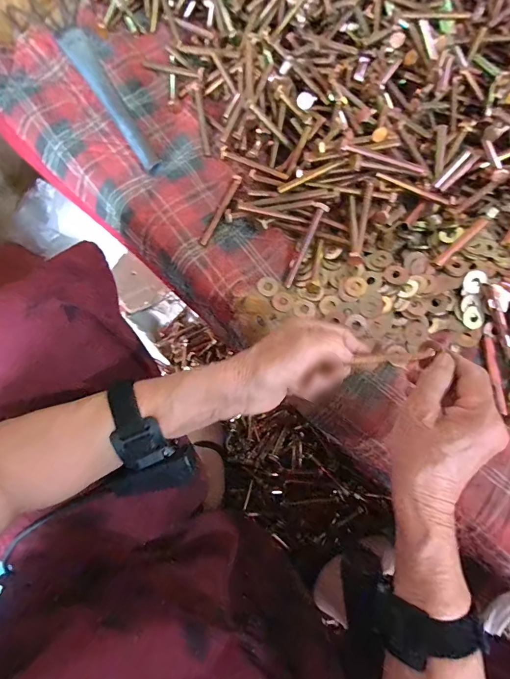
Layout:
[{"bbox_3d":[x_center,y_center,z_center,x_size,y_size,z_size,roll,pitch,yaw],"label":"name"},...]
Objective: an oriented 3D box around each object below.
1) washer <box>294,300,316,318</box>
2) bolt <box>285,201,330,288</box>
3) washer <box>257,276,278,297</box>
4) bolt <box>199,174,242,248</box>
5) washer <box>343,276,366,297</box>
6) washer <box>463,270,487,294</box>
[{"bbox_3d":[0.057,-0.035,0.418,0.024,0.004,0.022,0,75,2],"label":"washer"},{"bbox_3d":[0.058,-0.109,0.429,0.018,0.010,0.103,23,91,8],"label":"bolt"},{"bbox_3d":[0.015,-0.062,0.428,0.024,0.004,0.026,4,65,-9],"label":"washer"},{"bbox_3d":[-0.043,-0.160,0.455,0.012,0.008,0.106,23,74,5],"label":"bolt"},{"bbox_3d":[0.115,-0.061,0.421,0.025,0.004,0.025,-3,74,10],"label":"washer"},{"bbox_3d":[0.240,-0.064,0.402,0.022,0.004,0.025,31,103,-7],"label":"washer"}]

